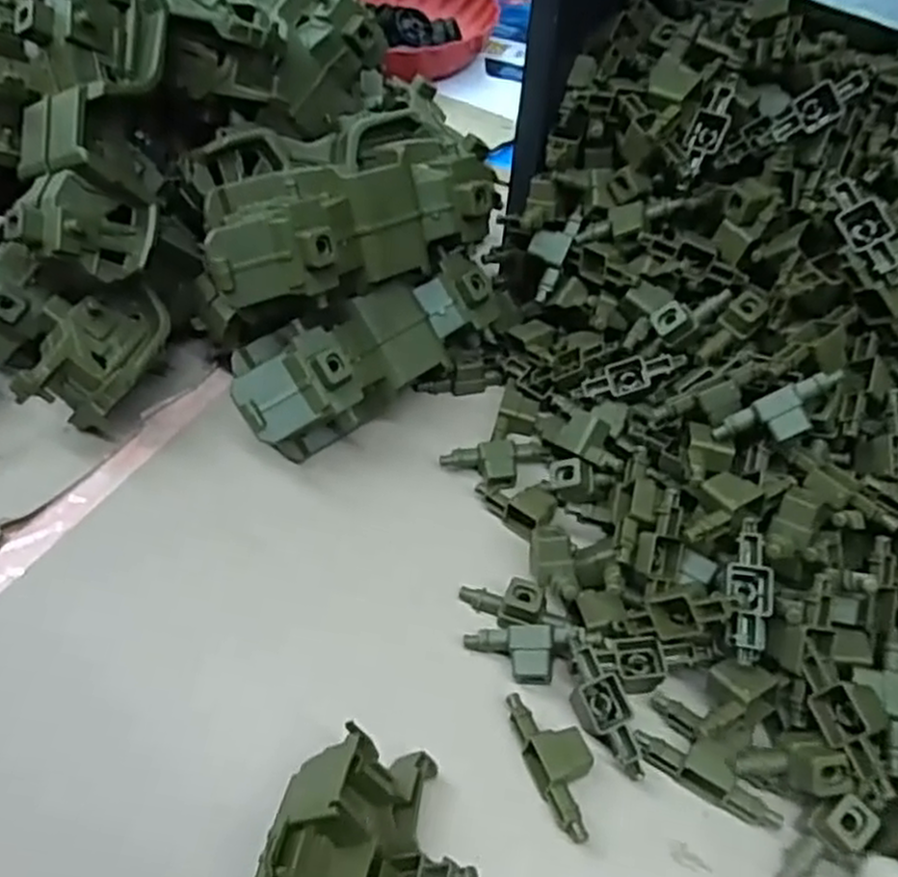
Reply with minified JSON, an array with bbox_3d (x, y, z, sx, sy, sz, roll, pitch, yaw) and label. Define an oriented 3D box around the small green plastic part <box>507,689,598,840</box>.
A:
[{"bbox_3d":[0.051,0.146,0.349,0.030,0.018,0.067,-16,53,-13],"label":"small green plastic part"}]

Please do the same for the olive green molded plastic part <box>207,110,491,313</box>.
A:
[{"bbox_3d":[-0.056,-0.129,0.447,0.178,0.084,0.072,-22,53,-19],"label":"olive green molded plastic part"}]

